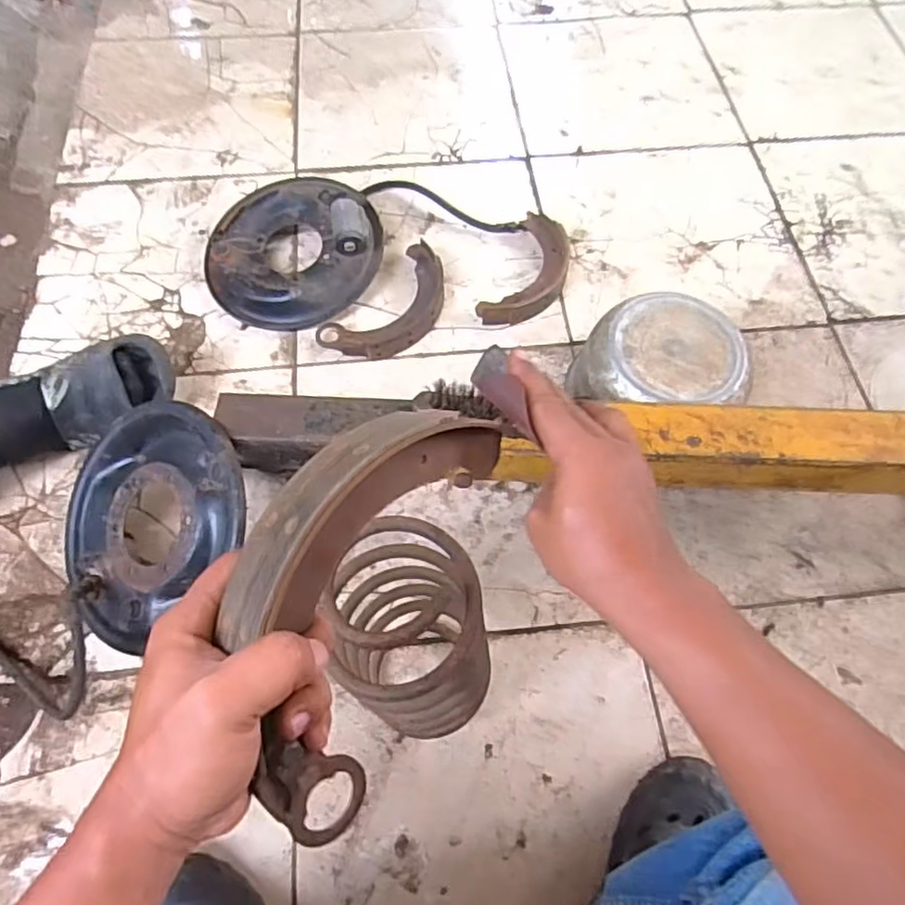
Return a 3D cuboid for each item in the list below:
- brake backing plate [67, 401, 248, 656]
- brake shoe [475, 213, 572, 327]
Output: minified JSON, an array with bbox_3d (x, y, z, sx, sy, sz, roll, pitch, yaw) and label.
[{"bbox_3d":[-0.337,0.077,0.725,0.257,0.034,0.258,-5,79,24],"label":"brake backing plate"},{"bbox_3d":[0.123,-0.275,0.988,0.099,0.030,0.222,23,66,11],"label":"brake shoe"}]

